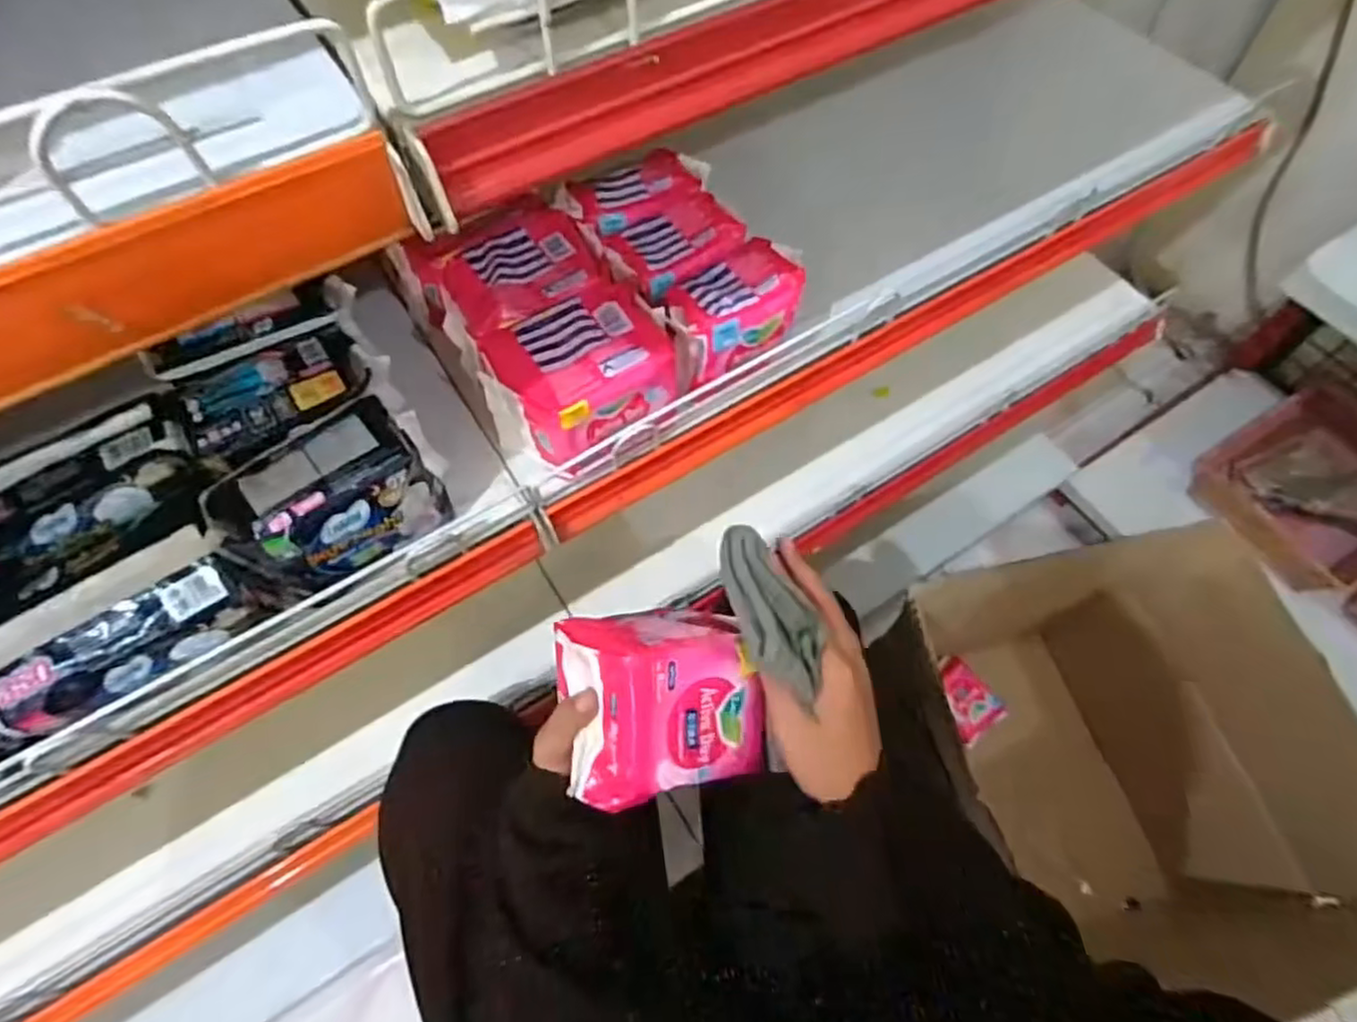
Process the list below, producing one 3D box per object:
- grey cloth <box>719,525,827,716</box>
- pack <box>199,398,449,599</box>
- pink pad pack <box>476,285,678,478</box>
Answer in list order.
[{"bbox_3d":[0.050,0.055,0.417,0.040,0.036,0.102,-17,62,-9],"label":"grey cloth"},{"bbox_3d":[-0.225,-0.007,0.464,0.122,0.075,0.073,-34,67,-16],"label":"pack"},{"bbox_3d":[-0.070,-0.093,0.512,0.122,0.077,0.089,-35,68,-17],"label":"pink pad pack"}]

